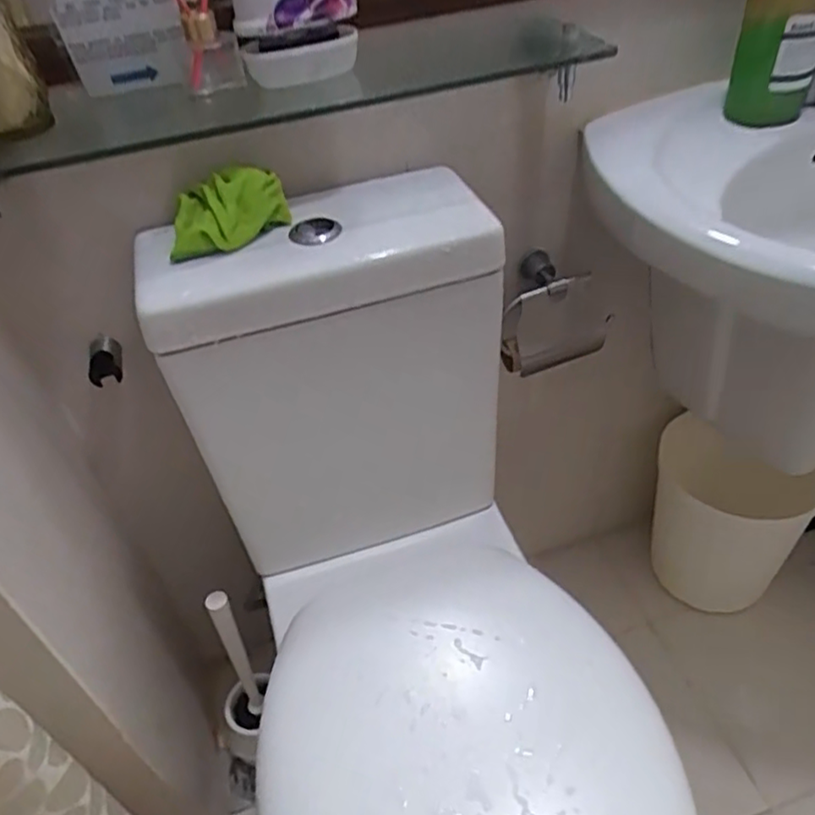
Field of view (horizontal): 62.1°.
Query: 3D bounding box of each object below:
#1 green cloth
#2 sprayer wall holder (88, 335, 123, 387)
[{"bbox_3d":[-0.160,-0.174,0.599,0.099,0.049,0.062,-7,40,0],"label":"green cloth"},{"bbox_3d":[-0.319,-0.050,0.714,0.033,0.033,0.045,-13,41,-7],"label":"sprayer wall holder"}]

